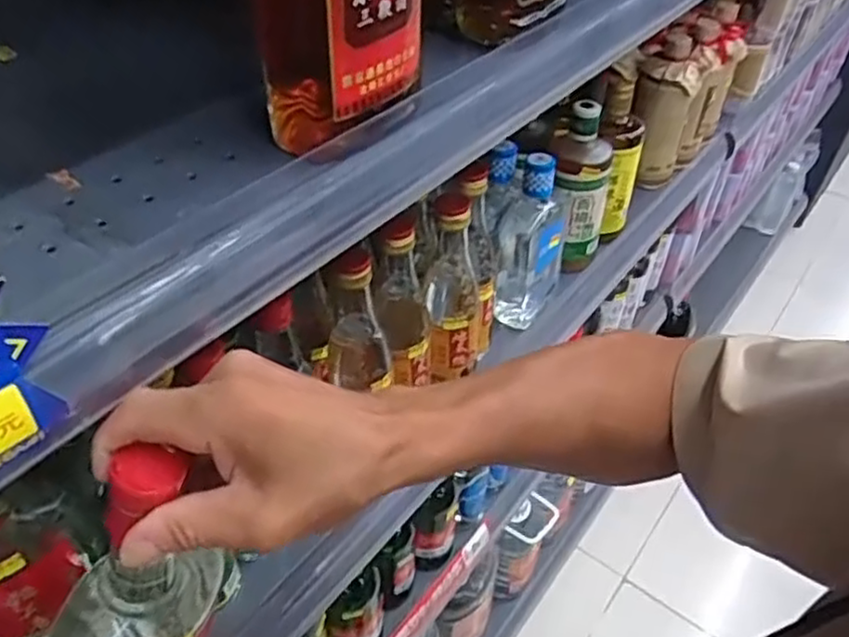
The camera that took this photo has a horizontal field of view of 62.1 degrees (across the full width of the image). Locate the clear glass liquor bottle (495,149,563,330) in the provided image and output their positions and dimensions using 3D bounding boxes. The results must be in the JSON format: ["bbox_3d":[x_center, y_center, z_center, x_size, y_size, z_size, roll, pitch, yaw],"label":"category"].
[{"bbox_3d":[0.110,-0.083,0.719,0.053,0.183,0.074,20,46,16],"label":"clear glass liquor bottle"}]

